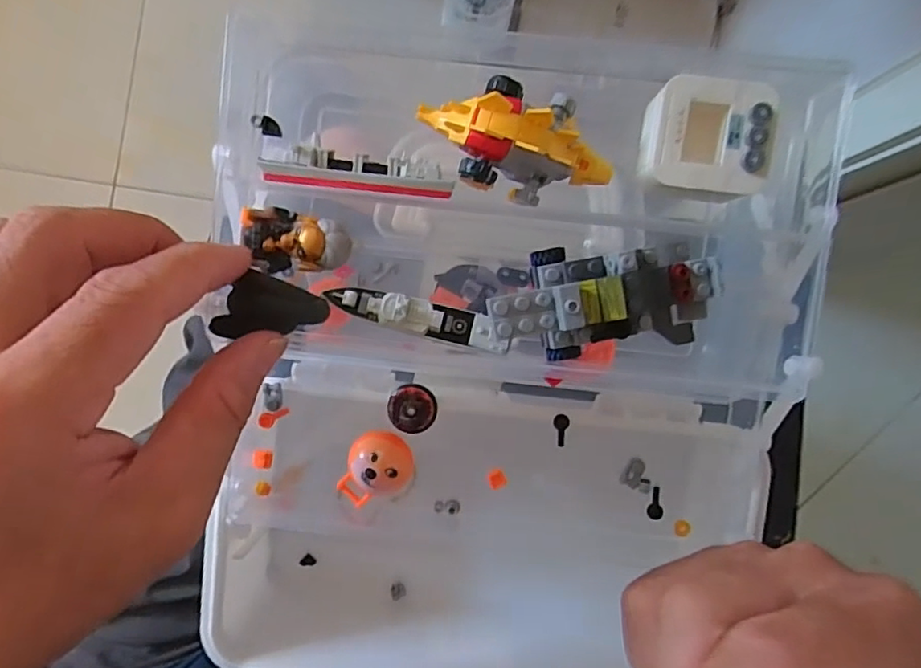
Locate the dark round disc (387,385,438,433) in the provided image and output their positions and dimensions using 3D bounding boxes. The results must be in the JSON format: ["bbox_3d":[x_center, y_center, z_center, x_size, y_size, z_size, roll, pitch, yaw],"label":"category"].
[{"bbox_3d":[-0.022,0.035,0.276,0.022,0.006,0.023,0,87,-8],"label":"dark round disc"}]

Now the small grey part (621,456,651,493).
[{"bbox_3d":[0.084,0.067,0.278,0.012,0.008,0.014,25,84,-6],"label":"small grey part"}]

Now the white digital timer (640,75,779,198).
[{"bbox_3d":[0.090,-0.071,0.218,0.045,0.019,0.041,4,96,7],"label":"white digital timer"}]

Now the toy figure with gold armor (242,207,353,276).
[{"bbox_3d":[-0.064,-0.035,0.228,0.042,0.013,0.023,15,85,-7],"label":"toy figure with gold armor"}]

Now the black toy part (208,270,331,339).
[{"bbox_3d":[-0.072,-0.011,0.224,0.041,0.008,0.022,3,86,-18],"label":"black toy part"}]

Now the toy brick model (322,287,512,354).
[{"bbox_3d":[-0.017,-0.007,0.235,0.073,0.010,0.013,14,85,-7],"label":"toy brick model"}]

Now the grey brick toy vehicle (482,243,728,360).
[{"bbox_3d":[0.054,-0.013,0.219,0.088,0.023,0.039,-6,88,-9],"label":"grey brick toy vehicle"}]

